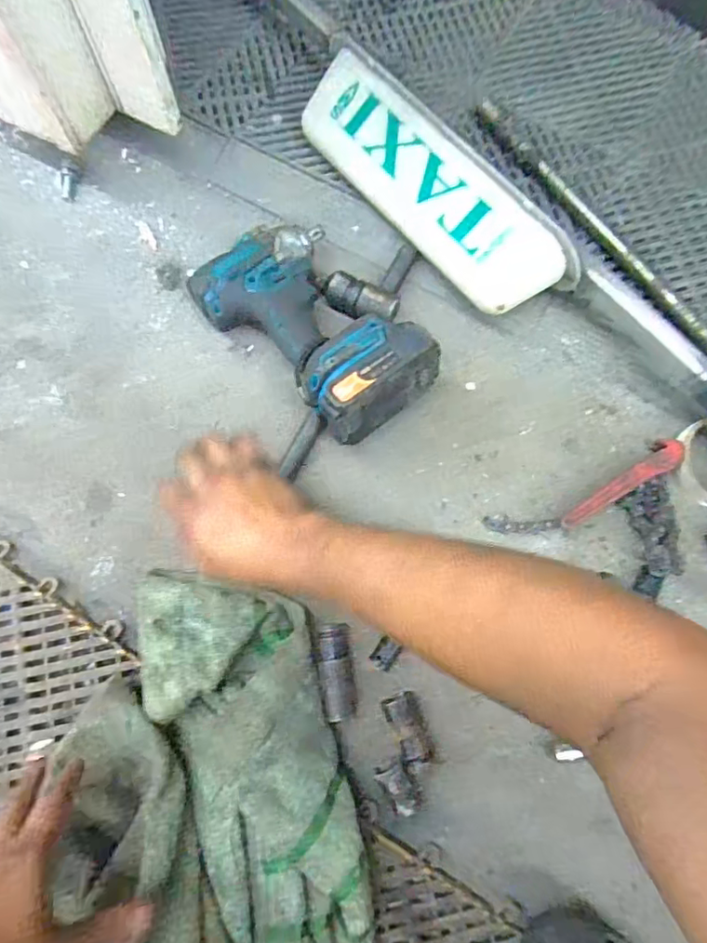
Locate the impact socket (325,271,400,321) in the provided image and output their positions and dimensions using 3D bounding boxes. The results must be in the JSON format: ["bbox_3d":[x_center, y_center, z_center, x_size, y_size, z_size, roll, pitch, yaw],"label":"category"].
[{"bbox_3d":[0.008,-0.174,0.573,0.080,0.025,0.034,25,76,5],"label":"impact socket"}]

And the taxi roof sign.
[{"bbox_3d":[0.073,-0.282,0.569,0.081,0.088,0.333,-40,78,-11],"label":"taxi roof sign"}]

